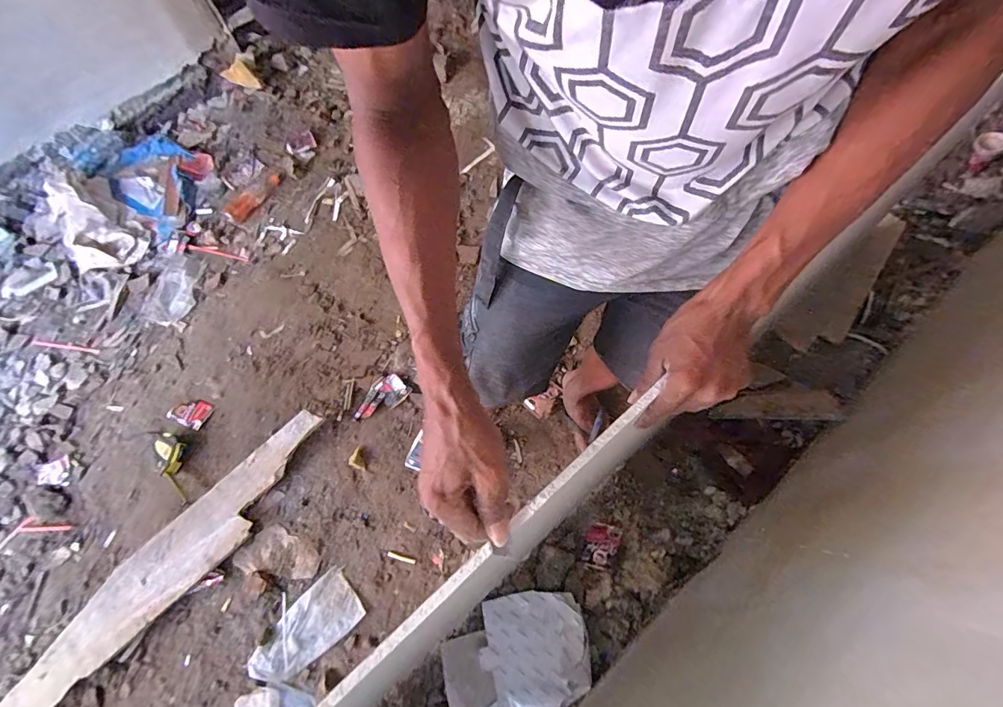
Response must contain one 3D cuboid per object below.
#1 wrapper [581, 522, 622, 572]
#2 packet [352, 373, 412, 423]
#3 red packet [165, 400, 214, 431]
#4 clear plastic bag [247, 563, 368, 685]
[{"bbox_3d":[0.241,0.466,1.096,0.076,0.014,0.102,19,68,10],"label":"wrapper"},{"bbox_3d":[-0.358,0.133,1.316,0.104,0.015,0.170,42,73,18],"label":"packet"},{"bbox_3d":[-0.898,0.169,1.305,0.103,0.023,0.080,15,67,8],"label":"red packet"},{"bbox_3d":[-0.467,0.643,1.068,0.258,0.024,0.146,-35,70,-13],"label":"clear plastic bag"}]

